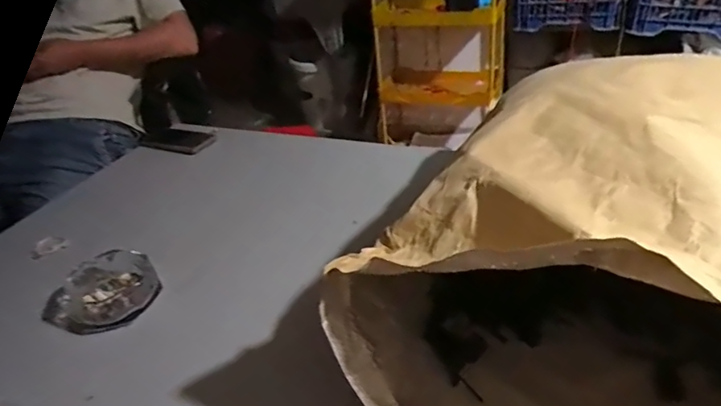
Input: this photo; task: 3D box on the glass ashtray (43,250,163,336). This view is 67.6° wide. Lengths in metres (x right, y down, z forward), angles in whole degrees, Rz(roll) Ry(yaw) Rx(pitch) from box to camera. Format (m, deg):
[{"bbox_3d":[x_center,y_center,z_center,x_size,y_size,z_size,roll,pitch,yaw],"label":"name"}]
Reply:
[{"bbox_3d":[-0.347,0.118,0.730,0.136,0.042,0.128,-5,32,3],"label":"glass ashtray"}]

